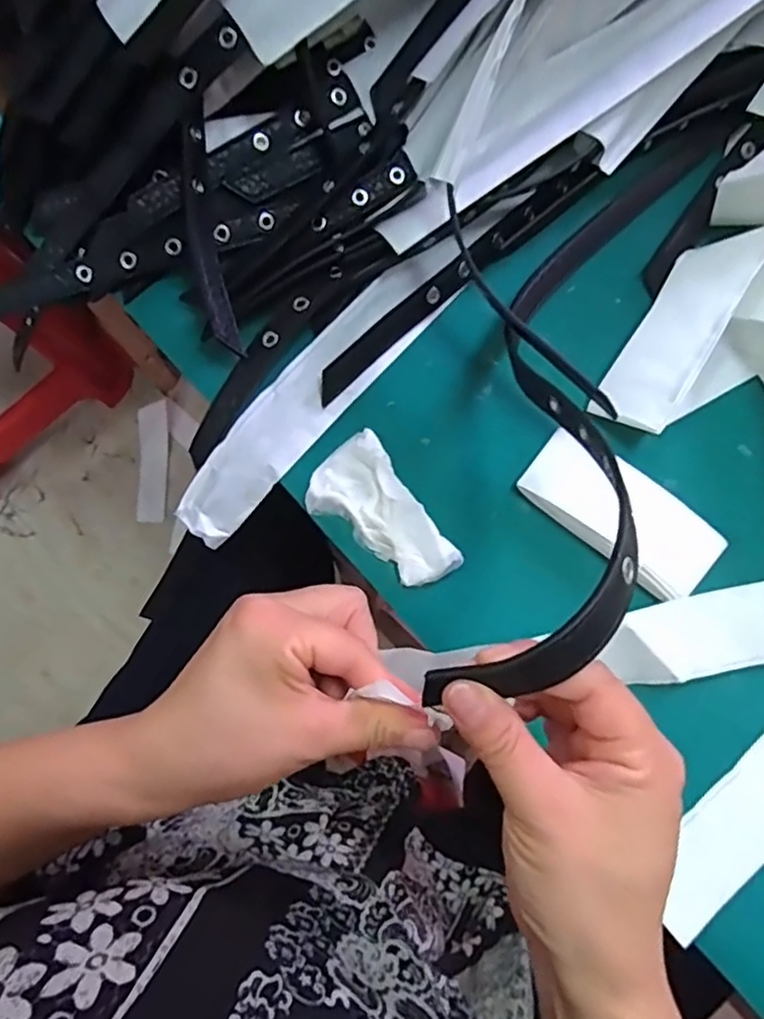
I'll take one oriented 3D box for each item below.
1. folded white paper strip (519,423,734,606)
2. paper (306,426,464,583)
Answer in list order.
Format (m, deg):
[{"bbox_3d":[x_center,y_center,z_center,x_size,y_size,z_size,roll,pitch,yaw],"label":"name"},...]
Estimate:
[{"bbox_3d":[0.143,0.001,0.390,0.118,0.015,0.059,37,80,7],"label":"folded white paper strip"},{"bbox_3d":[-0.003,0.006,0.390,0.053,0.011,0.095,-35,80,-7],"label":"paper"}]

